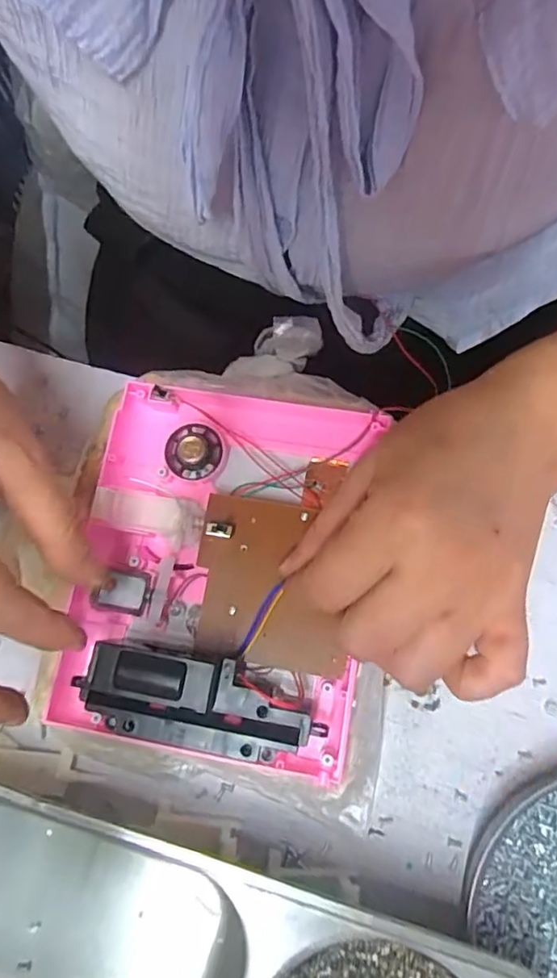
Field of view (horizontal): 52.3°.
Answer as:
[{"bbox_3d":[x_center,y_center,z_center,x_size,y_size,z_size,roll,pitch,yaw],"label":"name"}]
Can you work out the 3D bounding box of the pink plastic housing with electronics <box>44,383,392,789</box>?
[{"bbox_3d":[-0.027,0.035,0.260,0.125,0.024,0.161,7,75,4],"label":"pink plastic housing with electronics"}]

